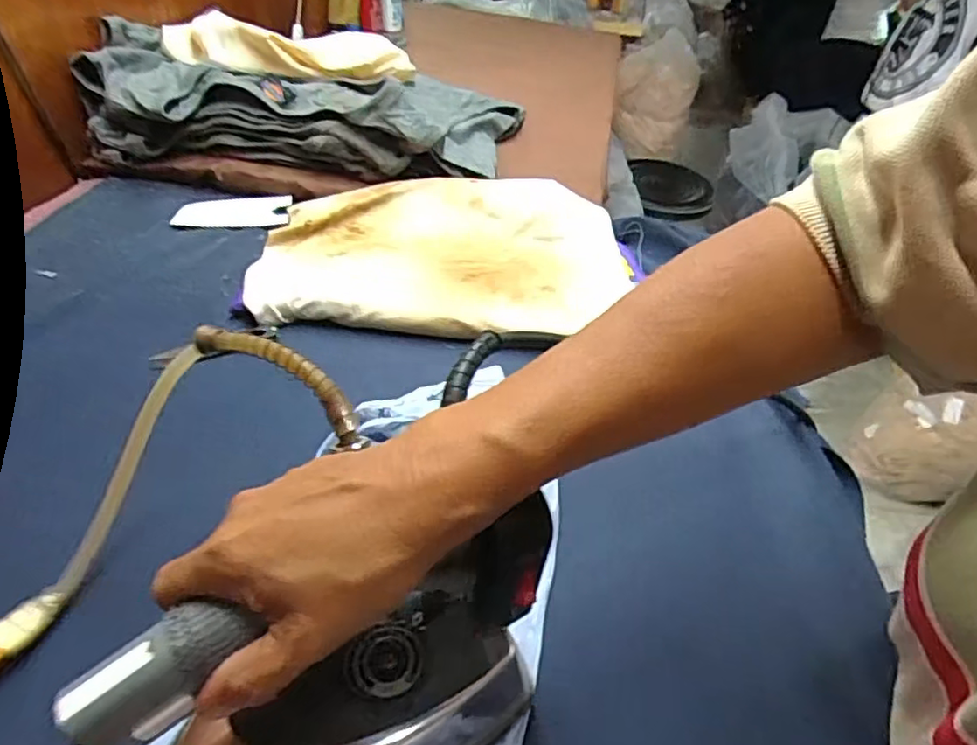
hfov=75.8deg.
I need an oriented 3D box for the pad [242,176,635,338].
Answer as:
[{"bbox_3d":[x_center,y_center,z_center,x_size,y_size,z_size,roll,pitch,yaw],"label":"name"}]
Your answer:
[{"bbox_3d":[-0.043,-0.128,0.647,0.364,0.046,0.249,6,39,2],"label":"pad"}]

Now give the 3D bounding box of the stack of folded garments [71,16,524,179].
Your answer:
[{"bbox_3d":[-0.230,-0.348,0.825,0.531,0.105,0.254,6,39,1],"label":"stack of folded garments"}]

